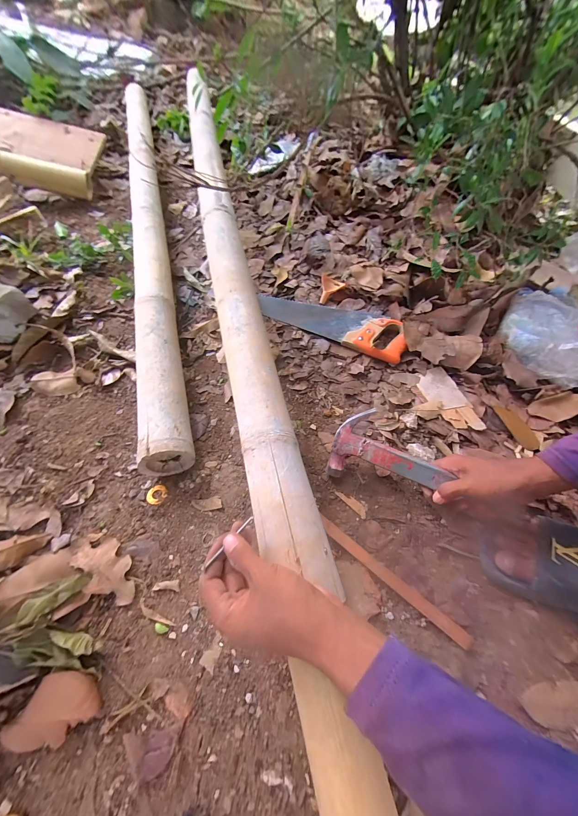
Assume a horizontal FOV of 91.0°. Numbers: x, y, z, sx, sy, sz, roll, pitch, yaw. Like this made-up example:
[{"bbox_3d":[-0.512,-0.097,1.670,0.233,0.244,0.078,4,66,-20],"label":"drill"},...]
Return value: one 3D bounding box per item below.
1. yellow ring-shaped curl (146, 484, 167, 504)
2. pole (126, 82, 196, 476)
[{"bbox_3d":[-0.216,0.141,0.464,0.031,0.004,0.032,1,60,-2],"label":"yellow ring-shaped curl"},{"bbox_3d":[-0.399,-0.564,0.820,0.079,0.086,1.556,-12,61,-9],"label":"pole"}]

